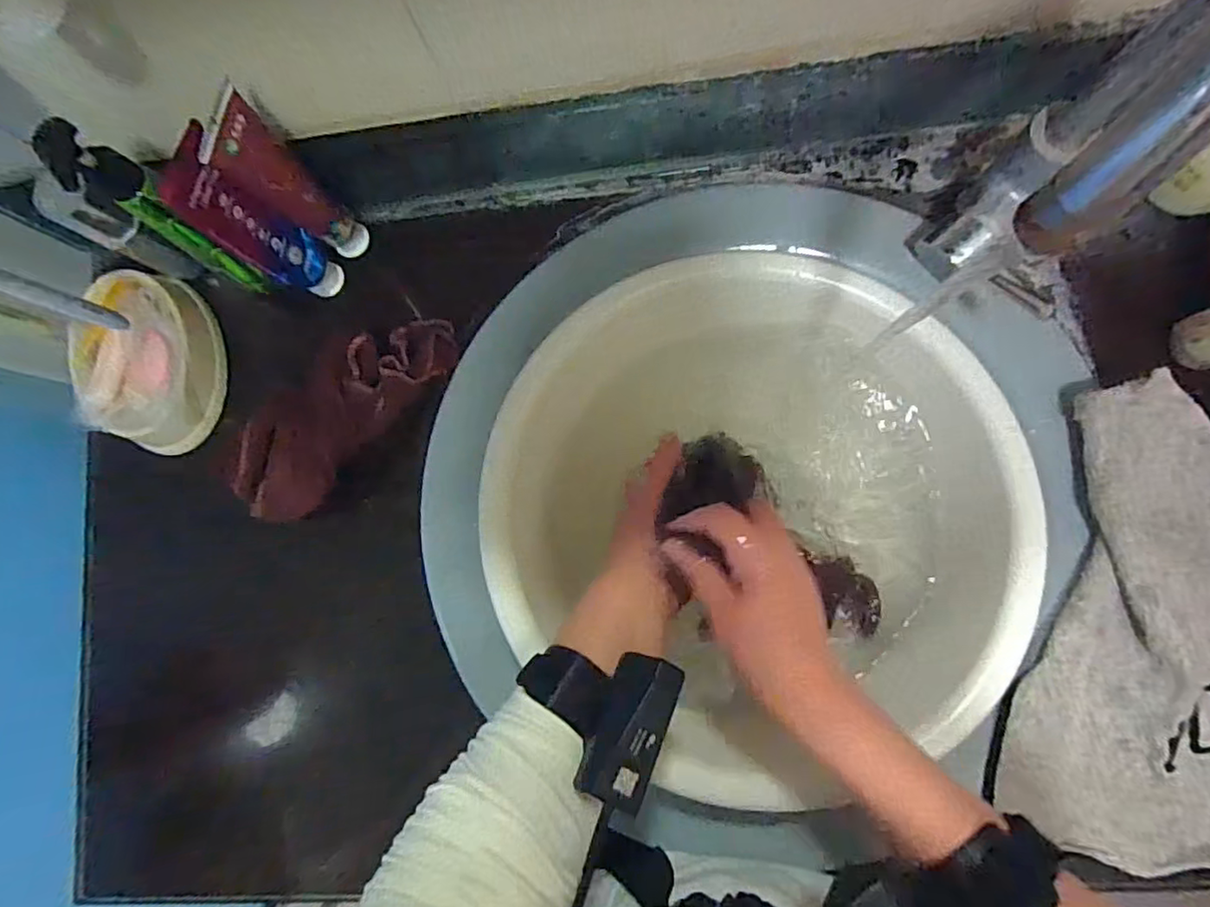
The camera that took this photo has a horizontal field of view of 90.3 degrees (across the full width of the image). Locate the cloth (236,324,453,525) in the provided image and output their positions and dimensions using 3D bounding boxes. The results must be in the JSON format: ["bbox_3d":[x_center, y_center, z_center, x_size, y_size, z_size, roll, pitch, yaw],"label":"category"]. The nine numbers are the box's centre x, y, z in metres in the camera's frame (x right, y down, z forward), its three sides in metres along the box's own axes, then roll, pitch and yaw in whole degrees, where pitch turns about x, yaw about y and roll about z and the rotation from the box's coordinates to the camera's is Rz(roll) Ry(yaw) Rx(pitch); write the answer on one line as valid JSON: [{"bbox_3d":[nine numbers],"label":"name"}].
[{"bbox_3d":[-0.199,-0.031,0.456,0.199,0.051,0.072,-41,80,0],"label":"cloth"}]

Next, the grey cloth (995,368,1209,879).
[{"bbox_3d":[0.426,0.125,0.381,0.284,0.042,0.293,14,84,8],"label":"grey cloth"}]

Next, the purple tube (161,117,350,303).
[{"bbox_3d":[-0.243,-0.159,0.430,0.027,0.162,0.045,39,88,10],"label":"purple tube"}]

